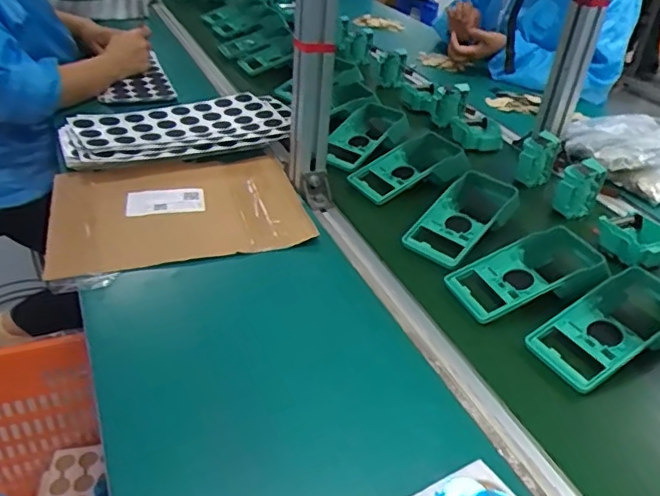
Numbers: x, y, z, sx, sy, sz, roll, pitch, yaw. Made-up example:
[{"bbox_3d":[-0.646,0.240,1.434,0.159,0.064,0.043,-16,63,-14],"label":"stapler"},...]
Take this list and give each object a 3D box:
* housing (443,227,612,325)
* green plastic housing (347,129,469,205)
[{"bbox_3d":[0.235,0.029,0.658,0.188,0.041,0.094,-12,40,-16],"label":"housing"},{"bbox_3d":[0.118,-0.123,0.865,0.180,0.040,0.105,-15,41,-20],"label":"green plastic housing"}]

